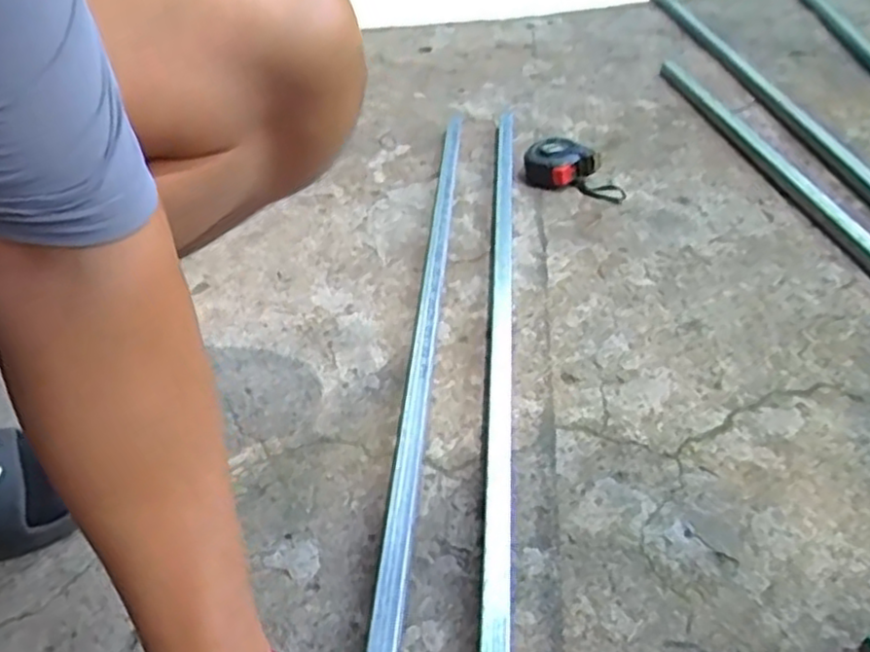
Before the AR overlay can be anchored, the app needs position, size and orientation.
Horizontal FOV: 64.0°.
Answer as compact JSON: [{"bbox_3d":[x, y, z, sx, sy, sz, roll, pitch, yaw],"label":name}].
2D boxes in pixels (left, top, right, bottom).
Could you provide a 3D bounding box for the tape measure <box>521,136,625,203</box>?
[{"bbox_3d":[0.187,-0.210,0.929,0.140,0.044,0.072,15,43,21],"label":"tape measure"}]

